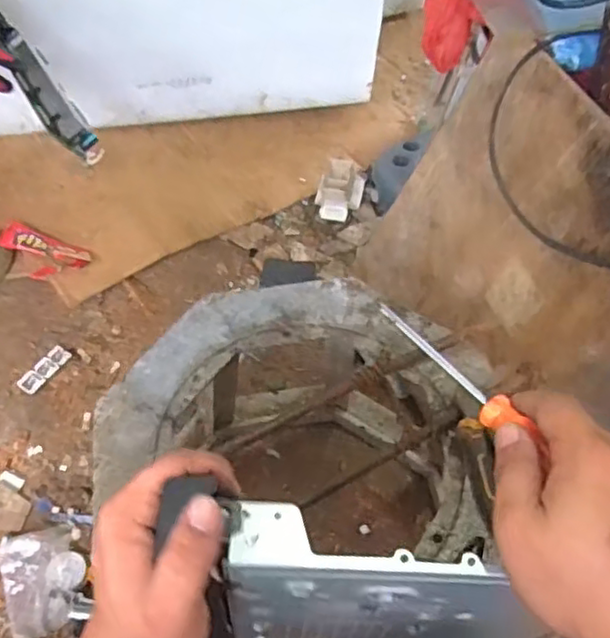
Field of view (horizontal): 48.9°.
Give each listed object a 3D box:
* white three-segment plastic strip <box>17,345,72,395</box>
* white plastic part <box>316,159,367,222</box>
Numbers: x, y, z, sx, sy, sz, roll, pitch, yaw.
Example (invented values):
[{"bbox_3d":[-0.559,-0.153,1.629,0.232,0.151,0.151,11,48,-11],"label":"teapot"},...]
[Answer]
[{"bbox_3d":[-0.413,0.081,1.063,0.032,0.005,0.089,42,61,-3],"label":"white three-segment plastic strip"},{"bbox_3d":[0.069,-0.259,1.318,0.090,0.068,0.109,13,54,6],"label":"white plastic part"}]

